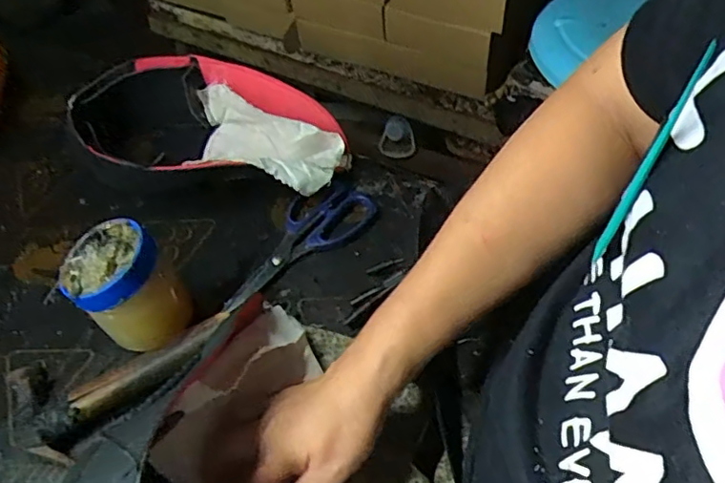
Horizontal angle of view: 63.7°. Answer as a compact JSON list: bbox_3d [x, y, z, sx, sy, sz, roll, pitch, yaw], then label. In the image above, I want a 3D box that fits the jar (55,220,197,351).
[{"bbox_3d":[-0.190,0.045,0.482,0.072,0.117,0.068,-2,52,3],"label":"jar"}]

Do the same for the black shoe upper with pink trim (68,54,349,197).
[{"bbox_3d":[-0.166,-0.112,0.620,0.297,0.075,0.161,12,54,13],"label":"black shoe upper with pink trim"}]

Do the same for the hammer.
[{"bbox_3d":[-0.203,0.103,0.489,0.169,0.028,0.088,-34,57,-21],"label":"hammer"}]

